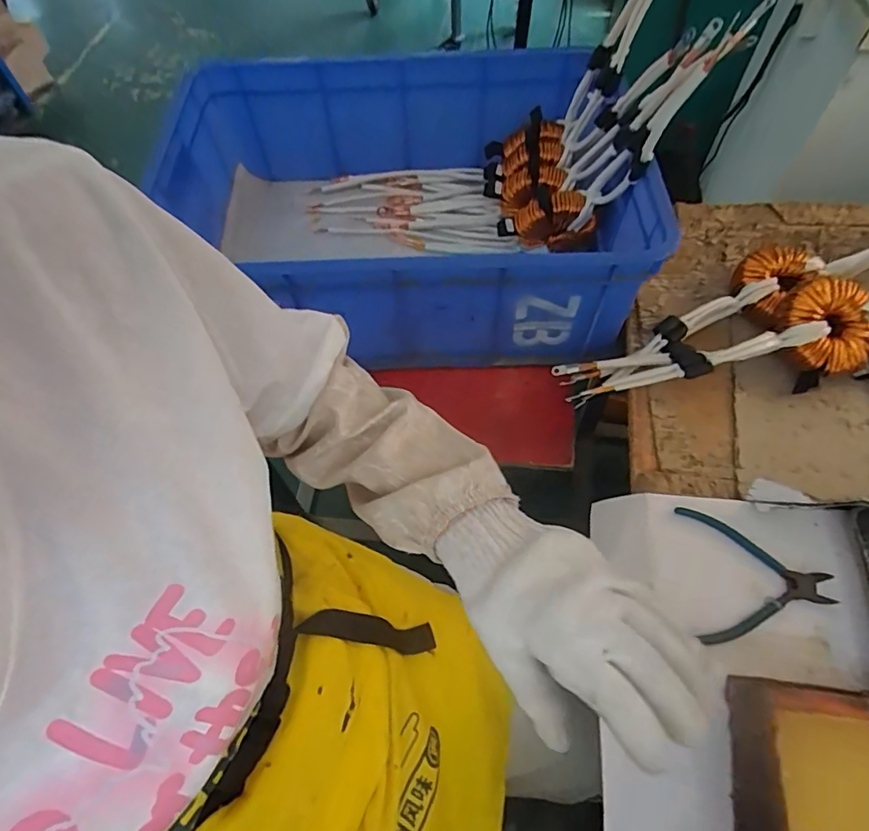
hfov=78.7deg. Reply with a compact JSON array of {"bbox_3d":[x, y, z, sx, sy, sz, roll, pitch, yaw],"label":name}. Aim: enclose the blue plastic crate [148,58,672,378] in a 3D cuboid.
[{"bbox_3d":[-0.047,-0.292,0.747,0.619,0.192,0.423,-1,60,2],"label":"blue plastic crate"}]

